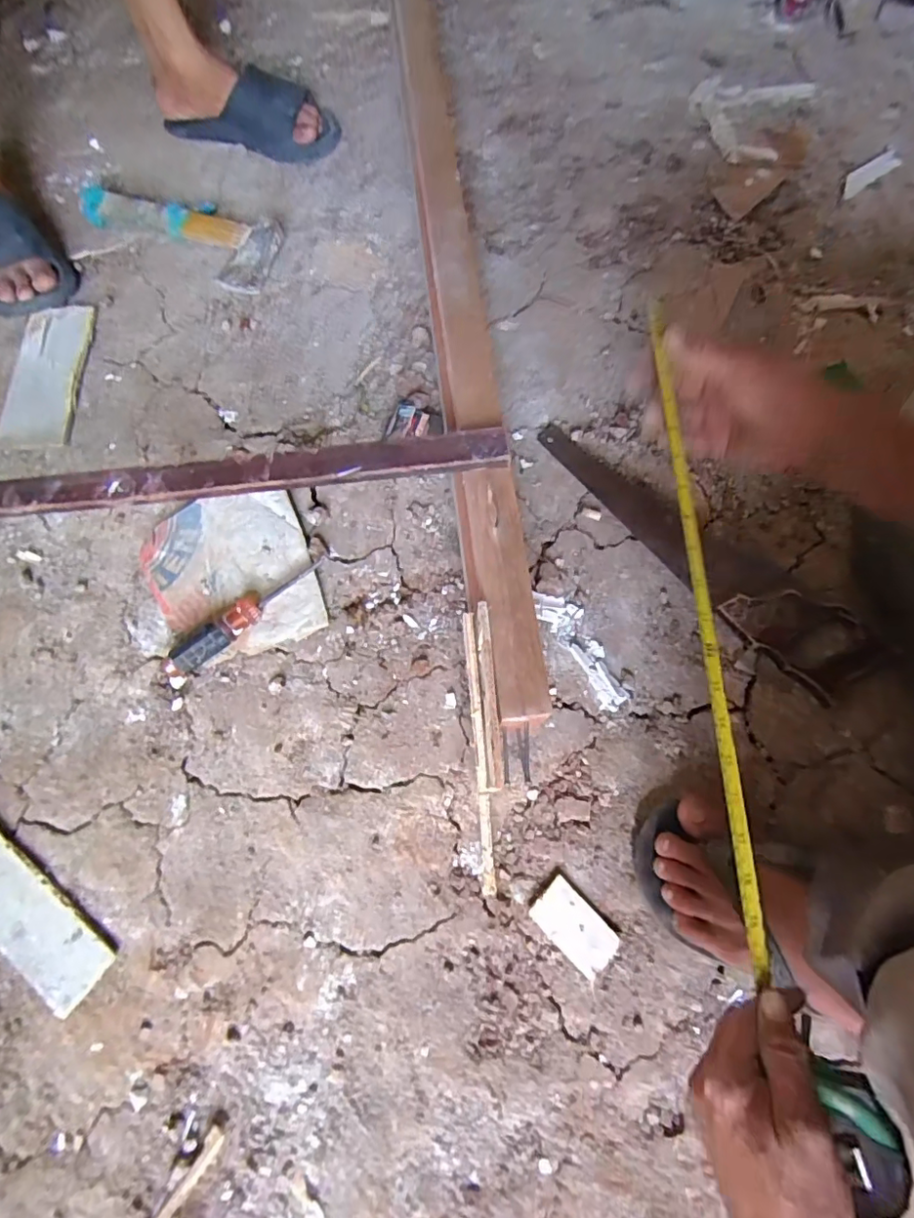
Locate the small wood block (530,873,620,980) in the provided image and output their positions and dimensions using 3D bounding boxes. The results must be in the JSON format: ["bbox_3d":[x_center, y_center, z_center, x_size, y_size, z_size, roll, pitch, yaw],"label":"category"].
[{"bbox_3d":[0.104,0.279,0.485,0.073,0.010,0.043,43,77,14],"label":"small wood block"}]

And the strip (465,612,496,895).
[{"bbox_3d":[0.019,0.113,0.468,0.010,0.011,0.229,-4,71,0],"label":"strip"}]

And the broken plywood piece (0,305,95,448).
[{"bbox_3d":[-0.517,-0.301,0.701,0.078,0.009,0.214,2,70,-7],"label":"broken plywood piece"}]

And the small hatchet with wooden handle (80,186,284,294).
[{"bbox_3d":[-0.414,-0.548,0.789,0.342,0.036,0.111,22,73,9],"label":"small hatchet with wooden handle"}]

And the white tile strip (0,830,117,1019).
[{"bbox_3d":[-0.415,0.254,0.499,0.243,0.006,0.063,39,73,9],"label":"white tile strip"}]

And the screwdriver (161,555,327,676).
[{"bbox_3d":[-0.219,0.002,0.578,0.188,0.028,0.028,-41,74,-20],"label":"screwdriver"}]

